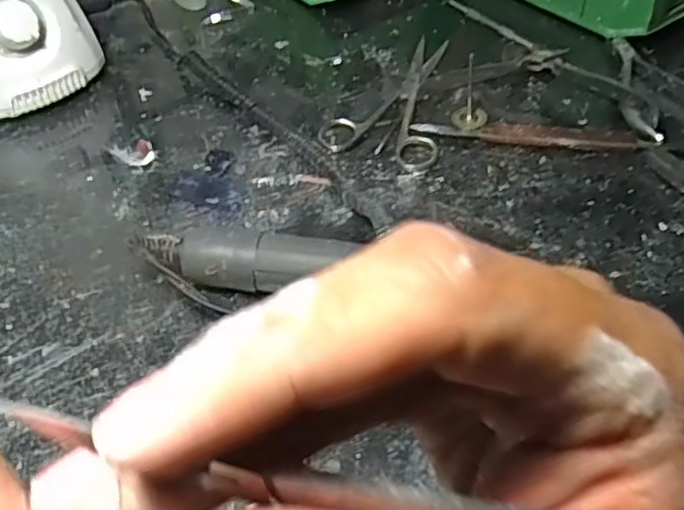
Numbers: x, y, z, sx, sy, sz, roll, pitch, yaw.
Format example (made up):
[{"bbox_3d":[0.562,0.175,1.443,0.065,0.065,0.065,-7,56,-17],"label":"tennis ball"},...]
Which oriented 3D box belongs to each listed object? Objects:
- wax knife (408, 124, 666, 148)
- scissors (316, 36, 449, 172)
[{"bbox_3d":[0.115,-0.070,0.386,0.143,0.012,0.015,5,47,4],"label":"wax knife"},{"bbox_3d":[0.031,-0.102,0.419,0.070,0.009,0.131,9,47,8],"label":"scissors"}]

